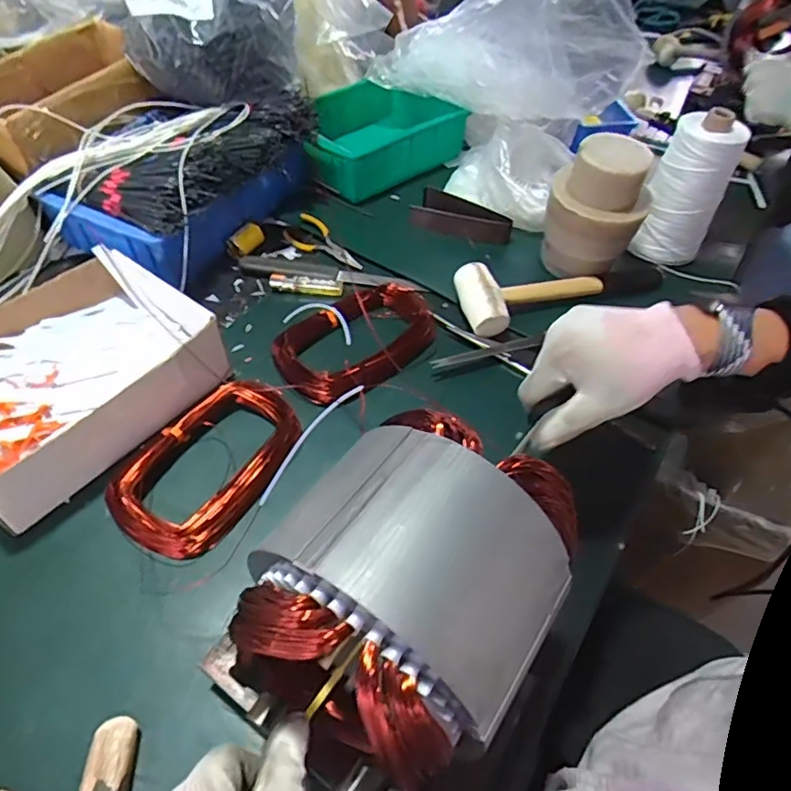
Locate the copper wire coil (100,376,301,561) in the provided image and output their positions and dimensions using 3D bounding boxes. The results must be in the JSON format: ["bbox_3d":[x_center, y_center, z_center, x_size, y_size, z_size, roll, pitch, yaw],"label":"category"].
[{"bbox_3d":[-0.170,0.055,0.513,0.124,0.030,0.176,26,55,16],"label":"copper wire coil"}]

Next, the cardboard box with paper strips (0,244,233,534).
[{"bbox_3d":[-0.308,-0.023,0.534,0.199,0.067,0.246,36,58,22],"label":"cardboard box with paper strips"}]

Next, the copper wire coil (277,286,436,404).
[{"bbox_3d":[-0.042,-0.067,0.612,0.126,0.022,0.180,32,57,20],"label":"copper wire coil"}]

